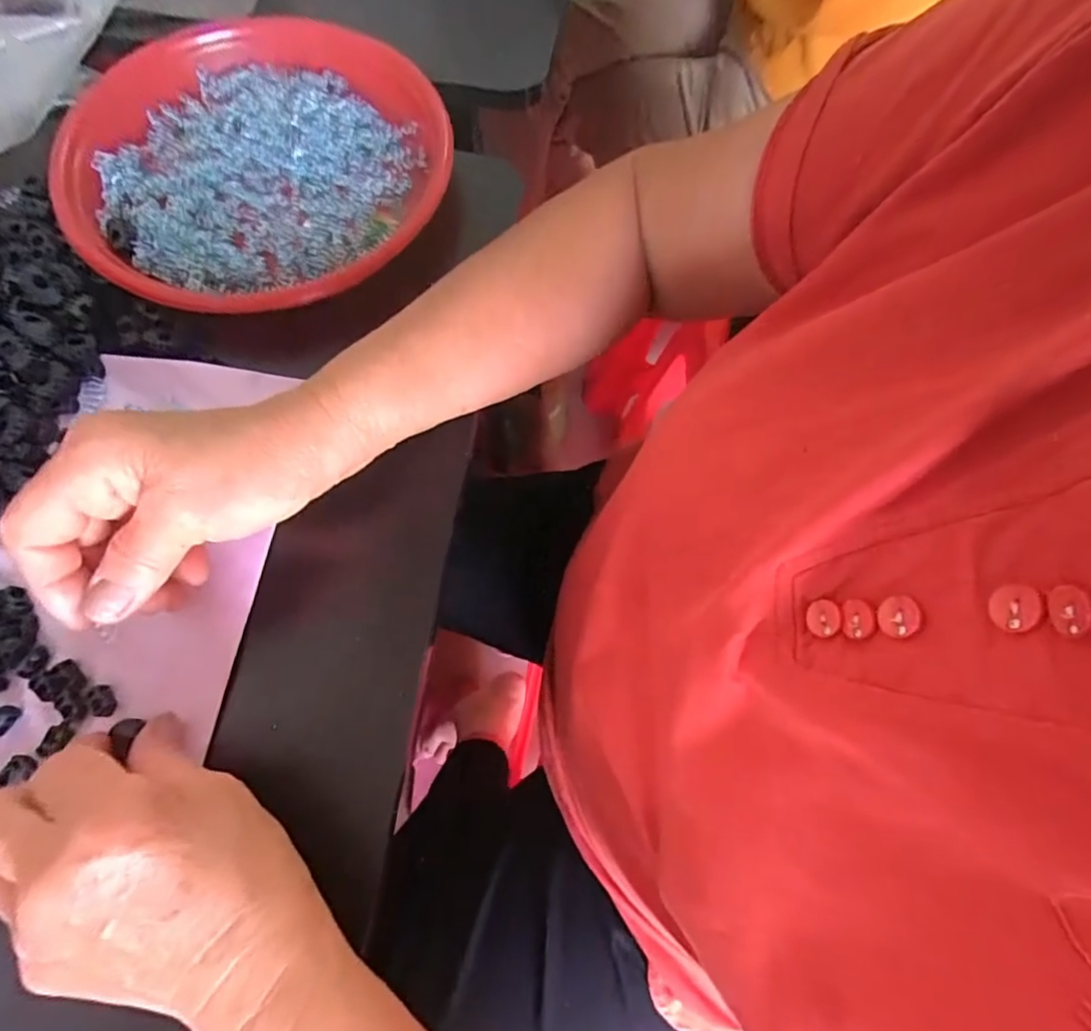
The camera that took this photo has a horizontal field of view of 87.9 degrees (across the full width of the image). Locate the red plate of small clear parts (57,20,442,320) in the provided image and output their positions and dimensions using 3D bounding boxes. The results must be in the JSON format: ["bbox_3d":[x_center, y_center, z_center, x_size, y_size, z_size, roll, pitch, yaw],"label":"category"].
[{"bbox_3d":[-0.190,-0.235,0.370,0.217,0.026,0.238,1,71,-2],"label":"red plate of small clear parts"}]

